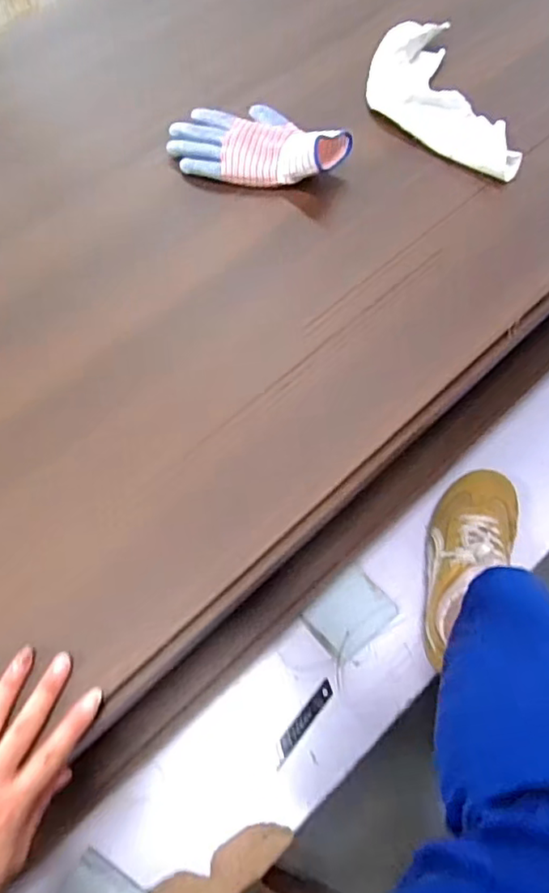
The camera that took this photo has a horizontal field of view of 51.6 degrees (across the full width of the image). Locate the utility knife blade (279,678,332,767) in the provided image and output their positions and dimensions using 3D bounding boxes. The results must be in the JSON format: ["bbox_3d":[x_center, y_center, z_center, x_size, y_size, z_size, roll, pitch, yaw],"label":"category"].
[{"bbox_3d":[0.031,0.298,0.617,0.017,0.006,0.097,38,69,16],"label":"utility knife blade"}]

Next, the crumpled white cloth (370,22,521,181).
[{"bbox_3d":[0.181,-0.403,0.658,0.124,0.034,0.262,-9,65,-5],"label":"crumpled white cloth"}]

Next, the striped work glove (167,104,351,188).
[{"bbox_3d":[-0.015,-0.339,0.626,0.196,0.053,0.115,16,68,9],"label":"striped work glove"}]

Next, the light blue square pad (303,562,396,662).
[{"bbox_3d":[0.087,0.192,0.657,0.089,0.010,0.070,-37,70,-17],"label":"light blue square pad"}]

